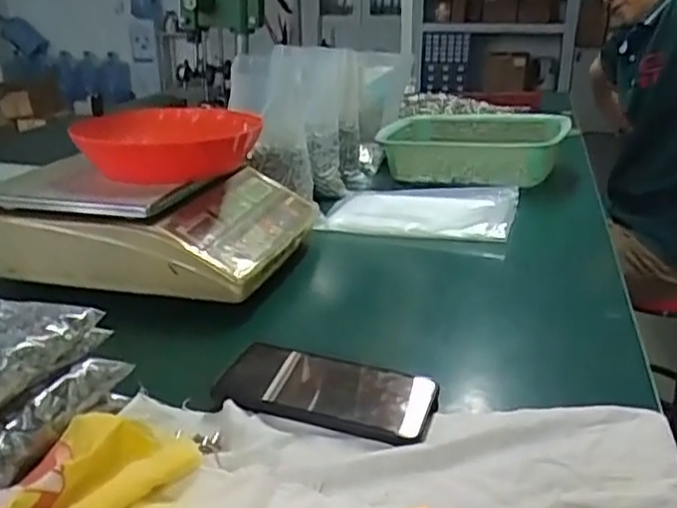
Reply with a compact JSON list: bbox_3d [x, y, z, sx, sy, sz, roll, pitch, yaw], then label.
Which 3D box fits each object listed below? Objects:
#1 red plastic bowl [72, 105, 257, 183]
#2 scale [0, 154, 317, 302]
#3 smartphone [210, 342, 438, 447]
[{"bbox_3d":[-0.180,-0.126,0.779,0.172,0.058,0.175,3,21,8],"label":"red plastic bowl"},{"bbox_3d":[-0.213,-0.053,0.800,0.320,0.093,0.272,6,22,15],"label":"scale"},{"bbox_3d":[-0.008,0.102,0.522,0.162,0.014,0.084,8,23,21],"label":"smartphone"}]

